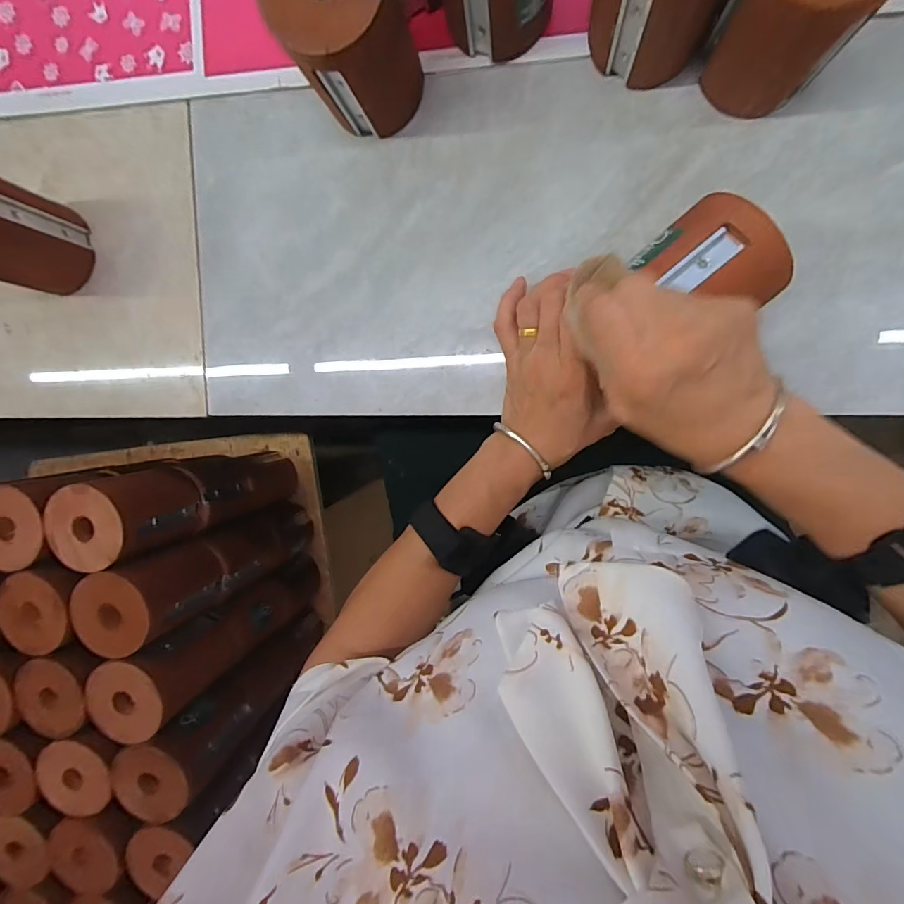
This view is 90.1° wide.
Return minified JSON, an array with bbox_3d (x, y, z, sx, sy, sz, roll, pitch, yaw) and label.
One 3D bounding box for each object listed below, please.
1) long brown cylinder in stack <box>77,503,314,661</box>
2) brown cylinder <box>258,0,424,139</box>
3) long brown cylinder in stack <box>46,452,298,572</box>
[{"bbox_3d":[-0.275,0.130,0.533,0.088,0.277,0.078,-19,93,10],"label":"long brown cylinder in stack"},{"bbox_3d":[-0.069,-0.276,0.305,0.073,0.105,0.071,1,95,8],"label":"brown cylinder"},{"bbox_3d":[-0.295,0.052,0.535,0.083,0.289,0.079,-20,92,9],"label":"long brown cylinder in stack"}]

